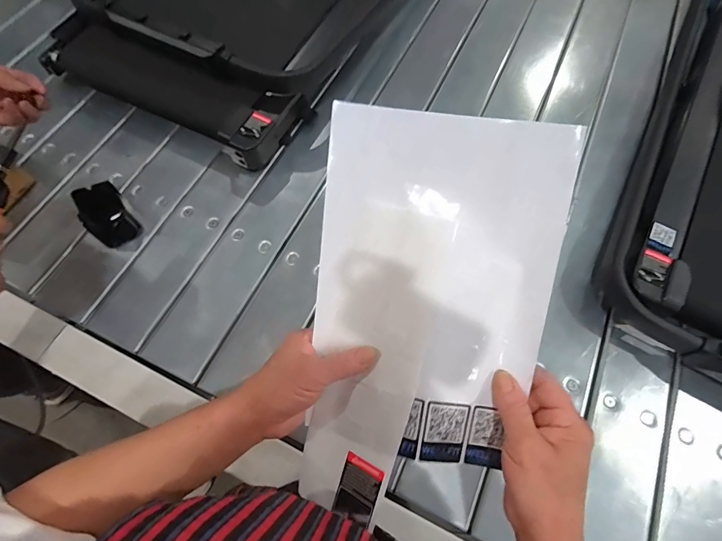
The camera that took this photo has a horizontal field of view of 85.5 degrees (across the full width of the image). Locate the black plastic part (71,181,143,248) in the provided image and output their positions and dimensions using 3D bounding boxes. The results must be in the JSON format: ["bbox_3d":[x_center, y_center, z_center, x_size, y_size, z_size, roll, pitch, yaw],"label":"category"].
[{"bbox_3d":[-0.393,-0.087,0.608,0.021,0.096,0.076,6,38,46],"label":"black plastic part"}]

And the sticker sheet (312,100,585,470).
[{"bbox_3d":[0.051,0.018,0.292,0.168,0.016,0.252,9,100,7],"label":"sticker sheet"}]

